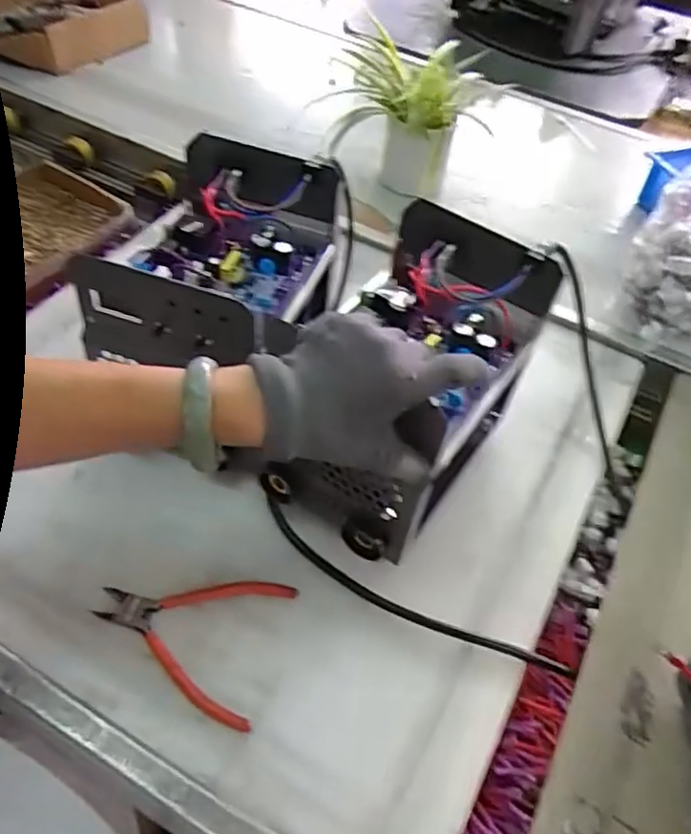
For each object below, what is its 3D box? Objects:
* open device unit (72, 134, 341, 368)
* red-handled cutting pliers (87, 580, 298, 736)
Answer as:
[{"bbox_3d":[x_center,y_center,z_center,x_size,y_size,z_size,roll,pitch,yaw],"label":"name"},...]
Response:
[{"bbox_3d":[-0.099,-0.150,0.602,0.169,0.075,0.231,16,50,7],"label":"open device unit"},{"bbox_3d":[-0.122,0.163,0.528,0.140,0.007,0.112,16,50,7],"label":"red-handled cutting pliers"}]

